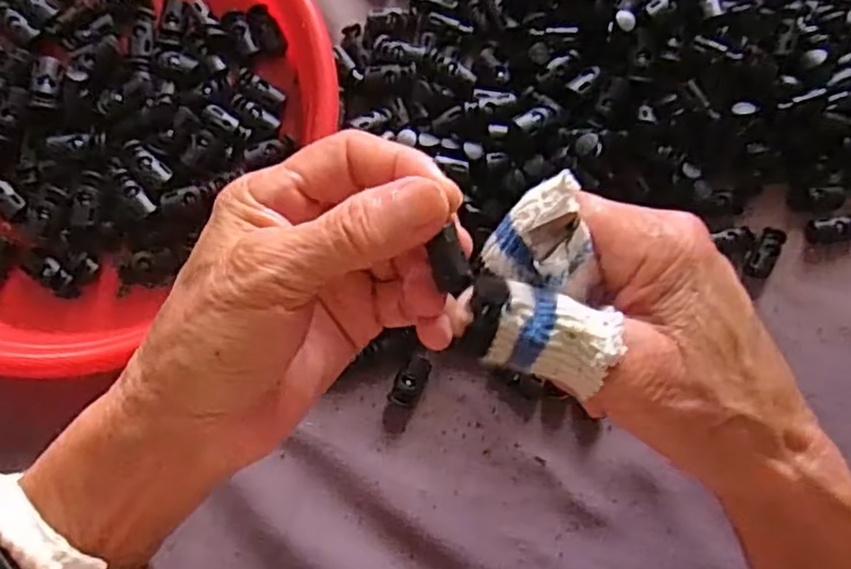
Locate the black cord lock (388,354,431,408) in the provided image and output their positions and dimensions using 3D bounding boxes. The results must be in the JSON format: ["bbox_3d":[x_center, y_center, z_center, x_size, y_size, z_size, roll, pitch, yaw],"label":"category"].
[{"bbox_3d":[-0.007,0.049,0.347,0.013,0.008,0.027,28,81,0],"label":"black cord lock"}]

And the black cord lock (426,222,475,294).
[{"bbox_3d":[0.008,-0.007,0.198,0.009,0.006,0.019,-16,84,-6],"label":"black cord lock"}]

